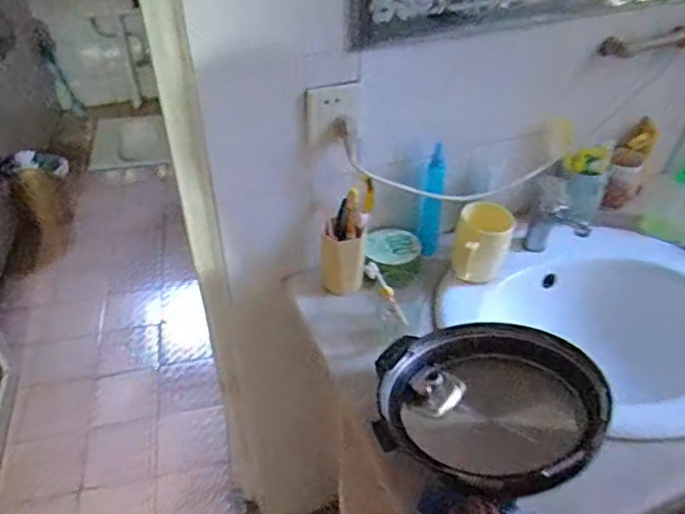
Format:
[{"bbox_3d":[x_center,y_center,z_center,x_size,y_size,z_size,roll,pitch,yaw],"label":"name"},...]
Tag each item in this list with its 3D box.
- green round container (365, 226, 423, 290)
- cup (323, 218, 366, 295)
[{"bbox_3d":[0.082,0.001,0.978,0.089,0.050,0.095,0,39,0],"label":"green round container"},{"bbox_3d":[0.002,0.003,0.939,0.066,0.104,0.053,4,39,5],"label":"cup"}]

